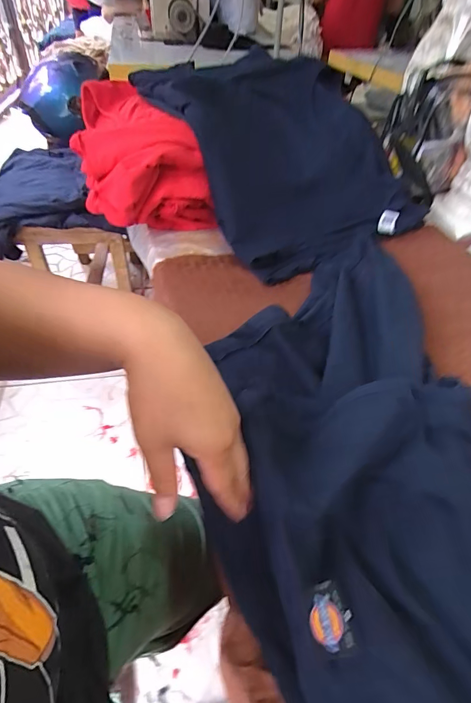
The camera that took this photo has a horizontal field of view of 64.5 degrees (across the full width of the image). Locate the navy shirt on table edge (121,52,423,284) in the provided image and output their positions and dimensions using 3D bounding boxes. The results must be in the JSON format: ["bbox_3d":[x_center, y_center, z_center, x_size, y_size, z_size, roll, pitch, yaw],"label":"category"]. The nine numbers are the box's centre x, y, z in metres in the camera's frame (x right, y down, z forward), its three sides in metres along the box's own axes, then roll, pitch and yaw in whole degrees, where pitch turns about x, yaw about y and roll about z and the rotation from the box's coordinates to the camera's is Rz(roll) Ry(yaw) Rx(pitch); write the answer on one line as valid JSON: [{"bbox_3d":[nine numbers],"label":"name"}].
[{"bbox_3d":[0.072,-0.337,0.616,0.326,0.145,0.414,-26,56,-24],"label":"navy shirt on table edge"}]

